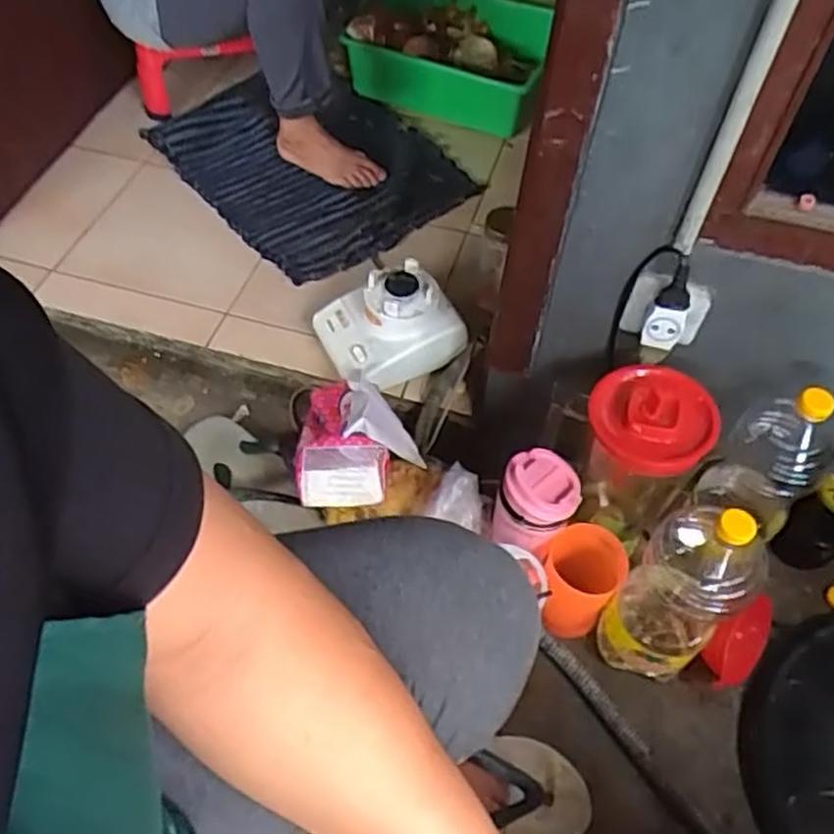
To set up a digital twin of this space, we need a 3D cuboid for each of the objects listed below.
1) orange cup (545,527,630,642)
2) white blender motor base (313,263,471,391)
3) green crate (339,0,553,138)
[{"bbox_3d":[0.179,0.188,0.860,0.081,0.115,0.089,2,53,-2],"label":"orange cup"},{"bbox_3d":[-0.037,-0.125,1.008,0.161,0.114,0.144,-17,56,-15],"label":"white blender motor base"},{"bbox_3d":[0.051,-0.615,1.304,0.321,0.139,0.239,17,54,9],"label":"green crate"}]

